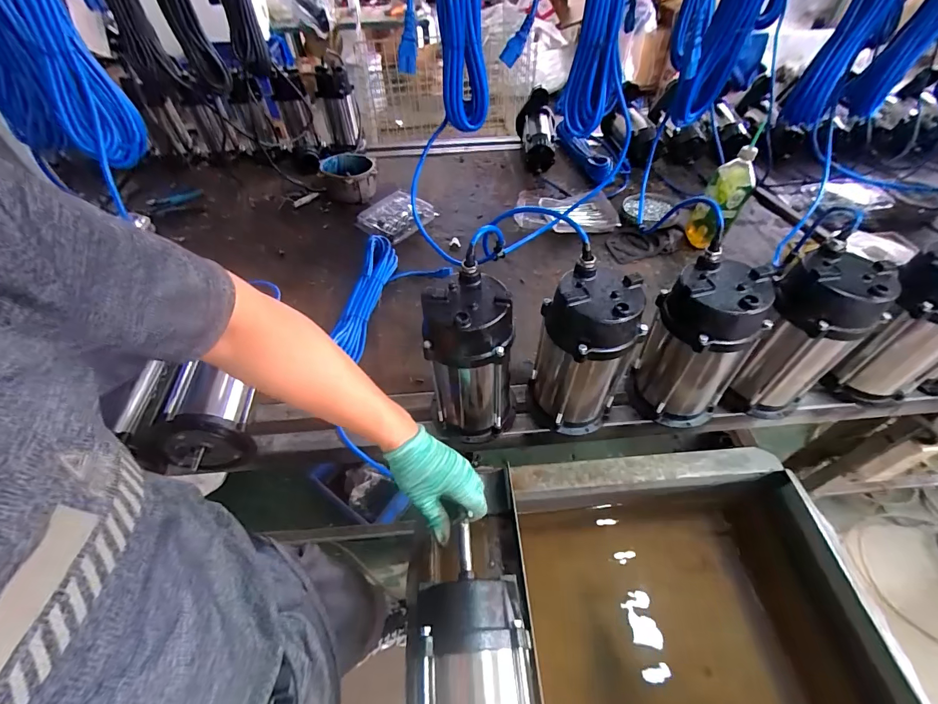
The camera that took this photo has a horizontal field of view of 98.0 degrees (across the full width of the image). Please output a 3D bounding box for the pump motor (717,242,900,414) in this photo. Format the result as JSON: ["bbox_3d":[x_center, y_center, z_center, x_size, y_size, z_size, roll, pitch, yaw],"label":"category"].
[{"bbox_3d":[0.482,-0.011,0.611,0.111,0.251,0.122,-31,56,-21],"label":"pump motor"}]

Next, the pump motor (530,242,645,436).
[{"bbox_3d":[0.168,0.005,0.606,0.121,0.249,0.124,-22,54,-16],"label":"pump motor"}]

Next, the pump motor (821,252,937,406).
[{"bbox_3d":[0.671,-0.029,0.623,0.100,0.258,0.121,-26,55,-18],"label":"pump motor"}]

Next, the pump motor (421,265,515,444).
[{"bbox_3d":[0.005,0.024,0.610,0.126,0.268,0.120,18,54,15],"label":"pump motor"}]

